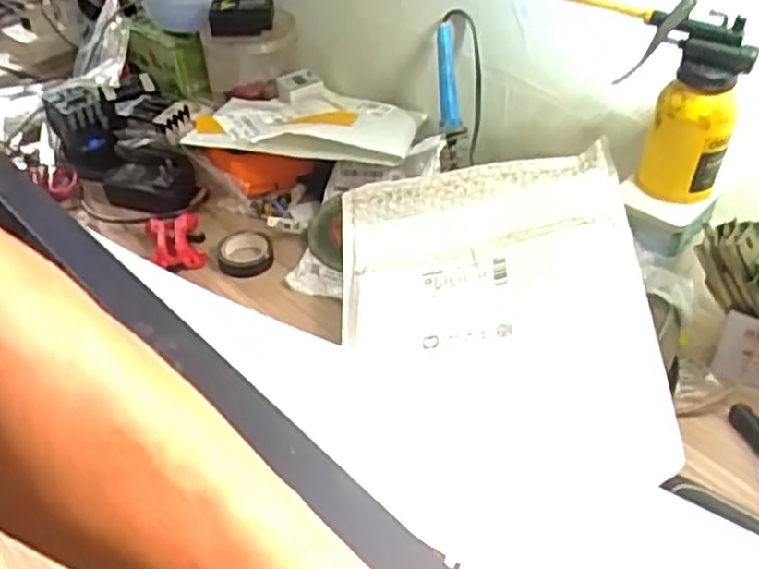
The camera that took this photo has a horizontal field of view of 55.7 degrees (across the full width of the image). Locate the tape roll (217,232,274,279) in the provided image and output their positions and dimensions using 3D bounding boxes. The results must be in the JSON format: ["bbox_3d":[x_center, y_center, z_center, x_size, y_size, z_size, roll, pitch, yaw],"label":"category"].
[{"bbox_3d":[-0.132,-0.030,0.709,0.054,0.015,0.054,0,42,0],"label":"tape roll"}]

